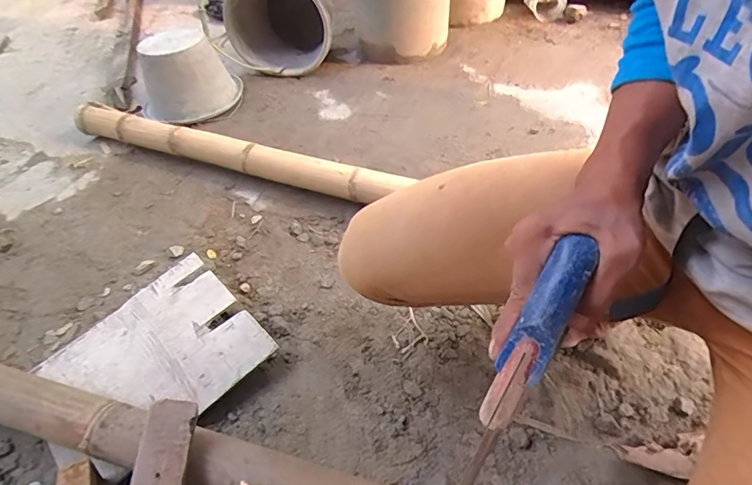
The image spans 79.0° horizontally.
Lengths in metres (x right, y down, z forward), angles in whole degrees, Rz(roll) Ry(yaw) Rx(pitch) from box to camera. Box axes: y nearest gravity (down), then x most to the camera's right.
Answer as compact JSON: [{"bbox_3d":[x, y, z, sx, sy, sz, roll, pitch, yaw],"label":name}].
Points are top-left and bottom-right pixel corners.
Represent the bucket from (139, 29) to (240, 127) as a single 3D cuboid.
[{"bbox_3d":[-0.495,-0.440,1.169,0.251,0.170,0.235,-21,49,-11],"label":"bucket"}]

